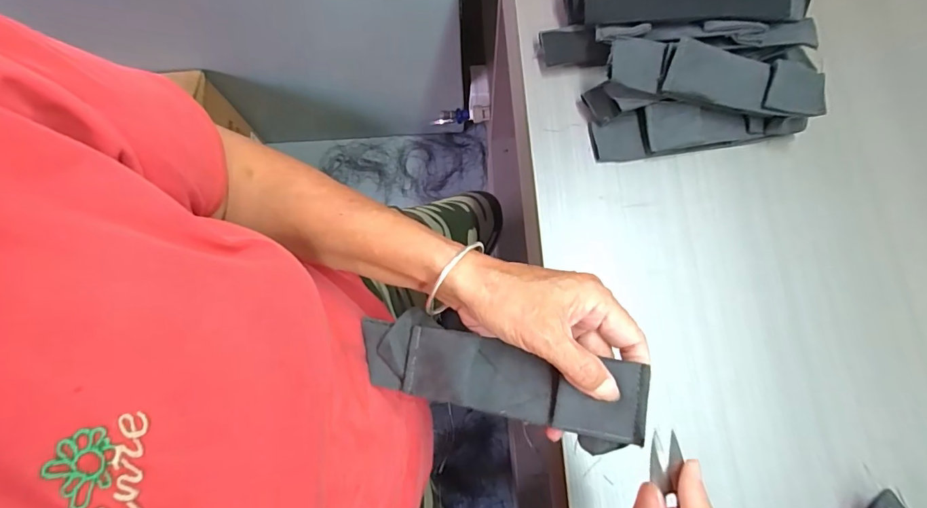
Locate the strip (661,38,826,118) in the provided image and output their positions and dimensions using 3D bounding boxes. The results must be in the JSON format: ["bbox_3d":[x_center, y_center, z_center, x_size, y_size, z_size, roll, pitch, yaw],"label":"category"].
[{"bbox_3d":[0.255,-0.158,0.409,0.142,0.021,0.048,8,98,-3],"label":"strip"}]

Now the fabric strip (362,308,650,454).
[{"bbox_3d":[0.014,0.076,0.286,0.191,0.025,0.052,11,76,20],"label":"fabric strip"}]

